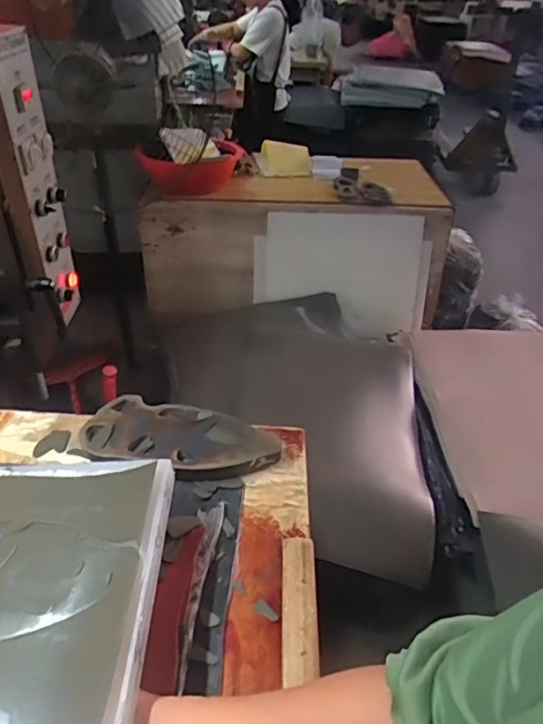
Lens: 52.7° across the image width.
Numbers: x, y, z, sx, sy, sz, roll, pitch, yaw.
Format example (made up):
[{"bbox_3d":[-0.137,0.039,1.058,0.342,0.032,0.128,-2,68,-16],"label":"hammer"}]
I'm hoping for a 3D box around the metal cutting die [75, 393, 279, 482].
[{"bbox_3d":[-0.113,0.096,0.699,0.242,0.033,0.121,6,37,7],"label":"metal cutting die"}]

